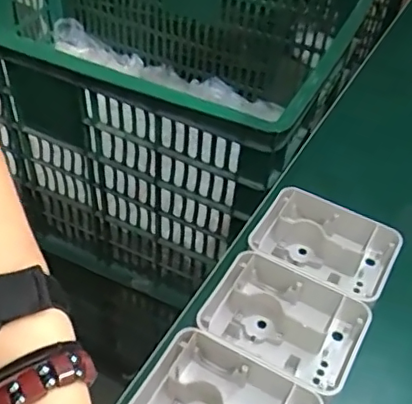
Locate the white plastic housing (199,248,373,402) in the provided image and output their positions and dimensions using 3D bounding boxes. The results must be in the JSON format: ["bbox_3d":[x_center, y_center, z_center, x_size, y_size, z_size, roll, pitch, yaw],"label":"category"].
[{"bbox_3d":[0.062,0.108,0.490,0.135,0.044,0.097,25,49,17],"label":"white plastic housing"}]

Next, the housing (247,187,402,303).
[{"bbox_3d":[0.111,0.047,0.548,0.131,0.042,0.097,26,49,18],"label":"housing"}]

